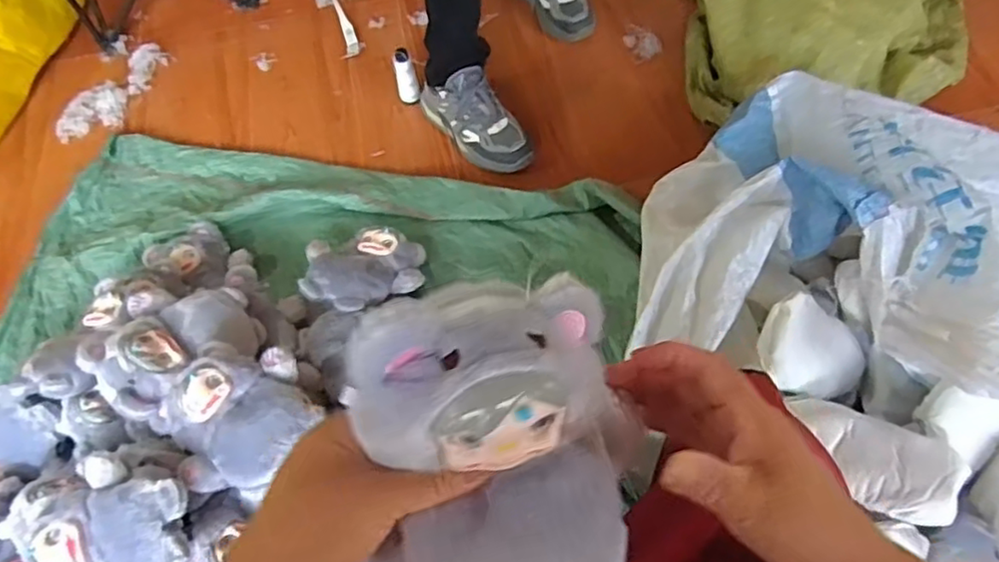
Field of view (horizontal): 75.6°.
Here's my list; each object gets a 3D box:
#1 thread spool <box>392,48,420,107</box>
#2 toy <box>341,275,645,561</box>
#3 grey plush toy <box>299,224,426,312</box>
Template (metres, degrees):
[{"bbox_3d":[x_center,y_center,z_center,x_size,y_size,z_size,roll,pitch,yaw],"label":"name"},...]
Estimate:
[{"bbox_3d":[-0.175,-0.379,1.204,0.041,0.117,0.043,-1,62,3],"label":"thread spool"},{"bbox_3d":[-0.001,0.093,0.324,0.129,0.085,0.186,-11,96,-20],"label":"toy"},{"bbox_3d":[-0.208,-0.021,0.995,0.188,0.090,0.162,-22,63,-9],"label":"grey plush toy"}]

